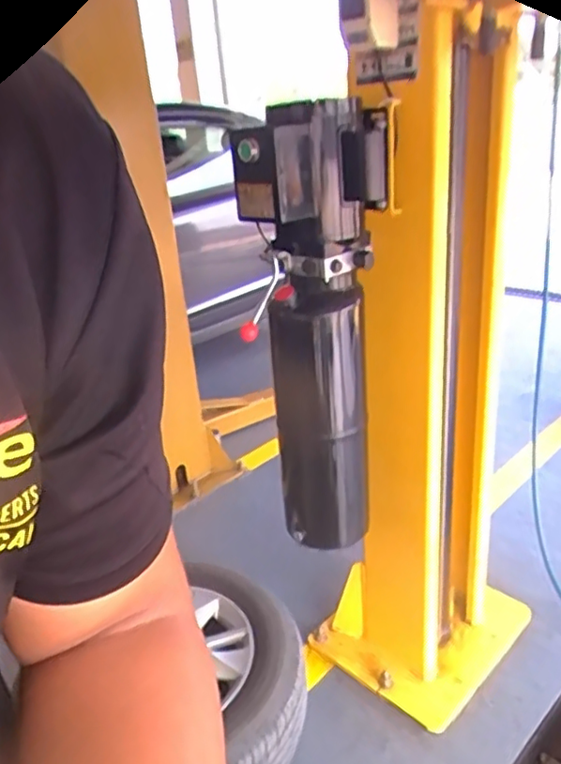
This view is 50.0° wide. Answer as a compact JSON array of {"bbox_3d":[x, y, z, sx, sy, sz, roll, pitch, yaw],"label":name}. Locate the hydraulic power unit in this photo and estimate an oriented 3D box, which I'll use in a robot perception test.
[{"bbox_3d":[0.069,-0.089,1.137,0.216,0.775,0.234,4,25,20],"label":"hydraulic power unit"}]

